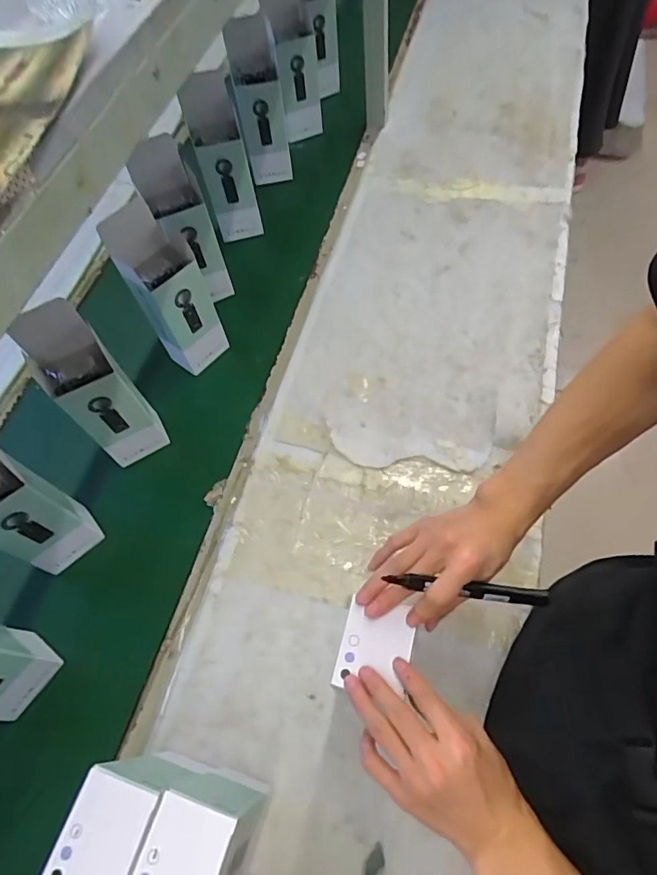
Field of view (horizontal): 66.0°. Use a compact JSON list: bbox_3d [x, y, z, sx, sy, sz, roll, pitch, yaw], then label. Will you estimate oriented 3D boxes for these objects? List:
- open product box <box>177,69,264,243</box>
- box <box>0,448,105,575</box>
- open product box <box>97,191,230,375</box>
[{"bbox_3d":[-0.179,-0.474,0.882,0.093,0.240,0.118,-18,62,-6],"label":"open product box"},{"bbox_3d":[-0.371,0.085,0.603,0.068,0.230,0.091,37,70,21],"label":"box"},{"bbox_3d":[-0.226,-0.208,0.737,0.077,0.244,0.095,27,67,18],"label":"open product box"}]

